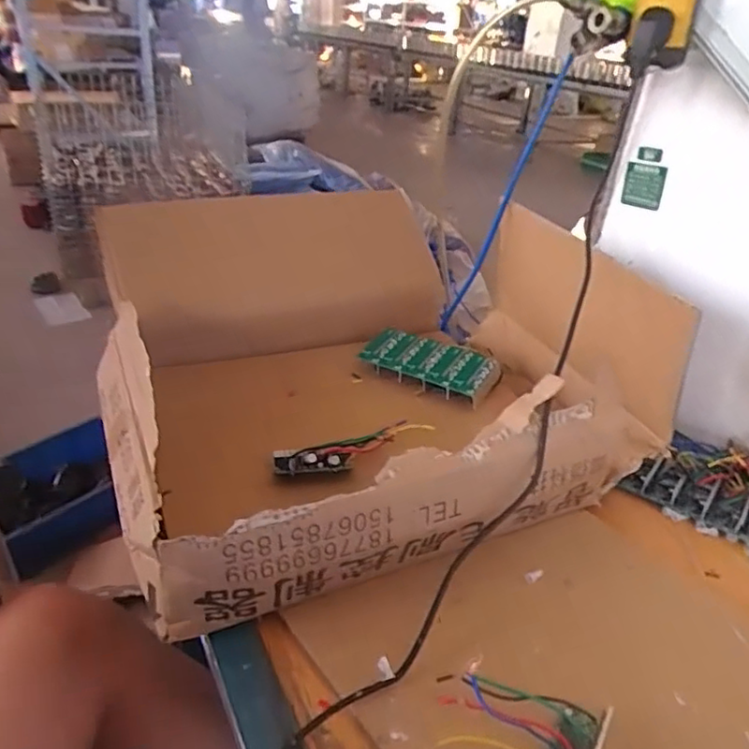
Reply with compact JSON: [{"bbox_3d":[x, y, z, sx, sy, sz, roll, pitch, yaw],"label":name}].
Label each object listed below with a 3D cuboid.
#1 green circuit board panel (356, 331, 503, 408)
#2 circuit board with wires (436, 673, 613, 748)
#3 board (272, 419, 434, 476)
[{"bbox_3d":[0.067,-0.012,0.768,0.163,0.035,0.082,21,34,26],"label":"green circuit board panel"},{"bbox_3d":[0.105,0.246,0.439,0.111,0.023,0.088,19,33,23],"label":"circuit board with wires"},{"bbox_3d":[-0.018,0.079,0.617,0.162,0.028,0.046,-10,33,-23],"label":"board"}]

